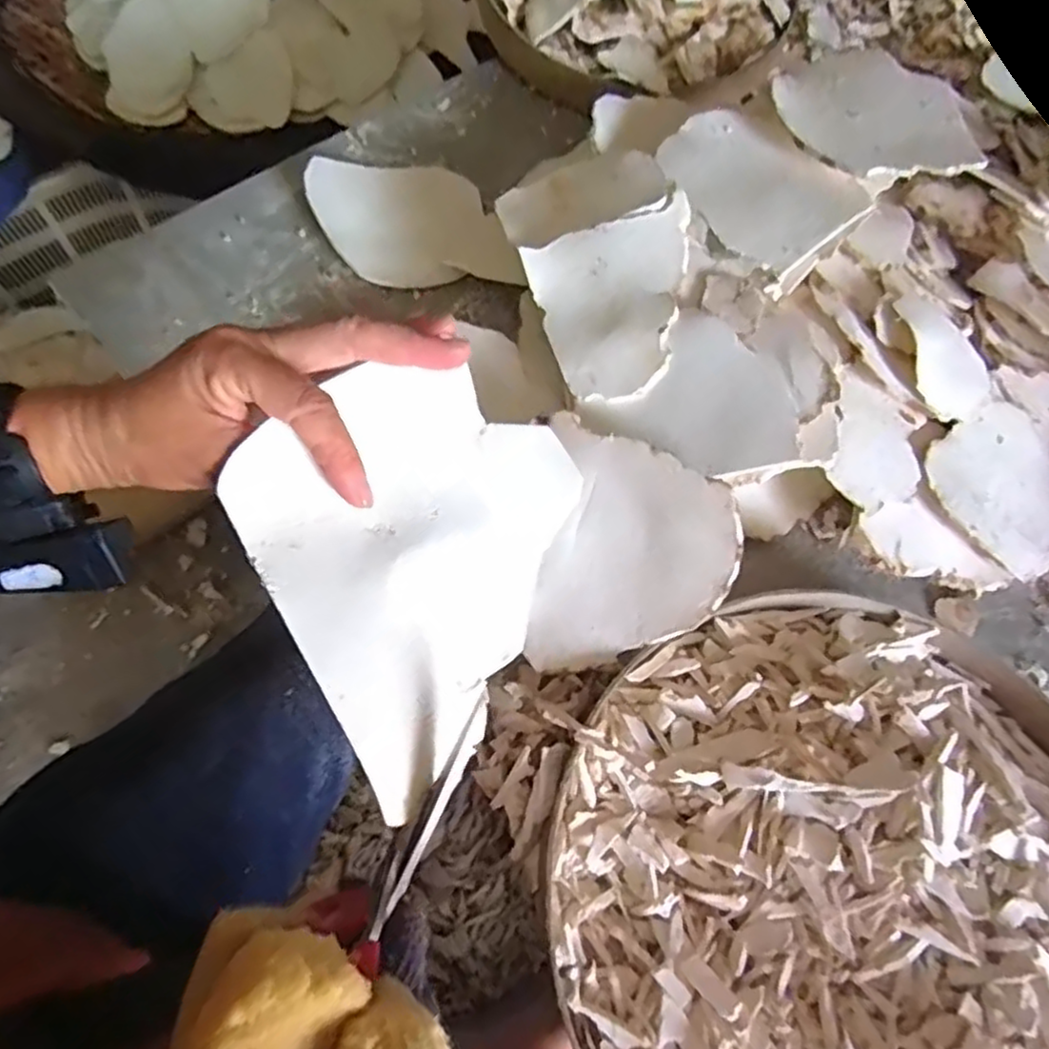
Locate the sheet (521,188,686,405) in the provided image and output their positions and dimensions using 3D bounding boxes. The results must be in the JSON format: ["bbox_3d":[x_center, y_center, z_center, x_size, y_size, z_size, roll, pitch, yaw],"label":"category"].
[{"bbox_3d":[0.066,-0.141,0.436,0.109,0.023,0.120,-15,66,-9],"label":"sheet"}]

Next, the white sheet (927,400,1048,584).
[{"bbox_3d":[0.322,-0.023,0.459,0.103,0.008,0.105,-34,87,-19],"label":"white sheet"}]

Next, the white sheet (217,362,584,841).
[{"bbox_3d":[-0.054,0.009,0.282,0.129,0.007,0.164,30,64,-7],"label":"white sheet"}]

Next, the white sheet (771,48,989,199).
[{"bbox_3d":[0.251,-0.299,0.503,0.134,0.018,0.141,-27,69,-14],"label":"white sheet"}]

